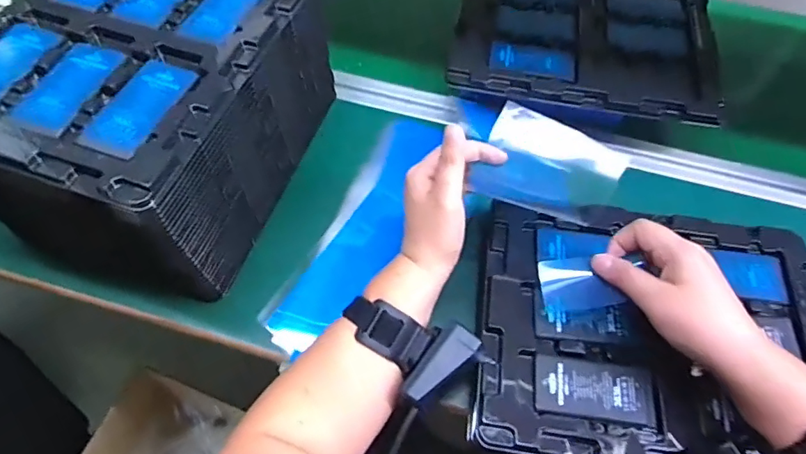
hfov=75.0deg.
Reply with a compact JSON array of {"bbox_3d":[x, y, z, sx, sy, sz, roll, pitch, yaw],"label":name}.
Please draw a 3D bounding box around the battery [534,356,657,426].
[{"bbox_3d":[0.145,0.123,0.397,0.087,0.004,0.041,8,60,2],"label":"battery"}]

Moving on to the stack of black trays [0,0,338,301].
[{"bbox_3d":[-0.219,-0.111,0.483,0.211,0.162,0.271,17,60,7],"label":"stack of black trays"}]

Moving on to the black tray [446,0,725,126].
[{"bbox_3d":[0.198,-0.206,0.575,0.278,0.028,0.210,12,60,4],"label":"black tray"}]

